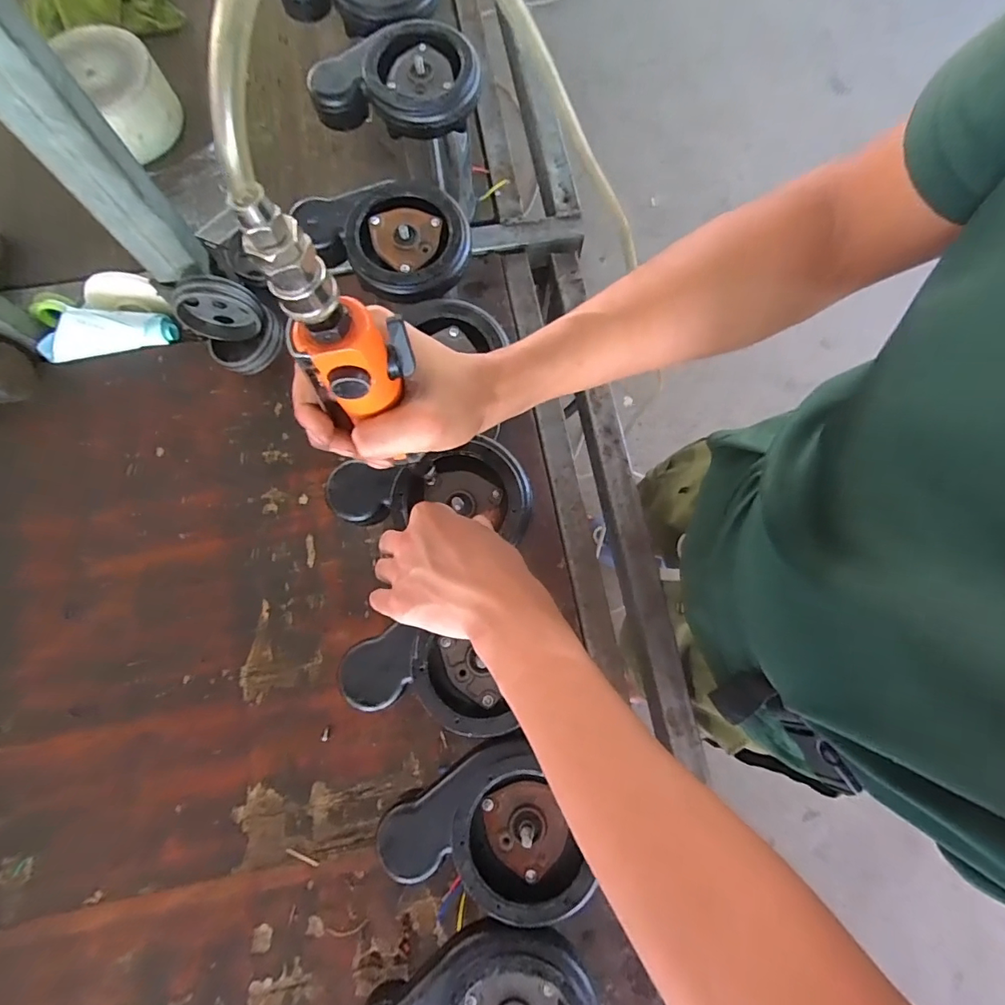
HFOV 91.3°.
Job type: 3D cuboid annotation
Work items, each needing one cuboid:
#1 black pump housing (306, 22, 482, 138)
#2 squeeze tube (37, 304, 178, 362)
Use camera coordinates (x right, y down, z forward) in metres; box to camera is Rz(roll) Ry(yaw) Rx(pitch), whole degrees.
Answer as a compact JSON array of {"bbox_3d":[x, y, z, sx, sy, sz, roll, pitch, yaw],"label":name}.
[{"bbox_3d":[-0.105,-0.437,0.511,0.166,0.047,0.114,10,83,1],"label":"black pump housing"},{"bbox_3d":[-0.491,-0.214,0.611,0.142,0.034,0.046,-17,78,-20],"label":"squeeze tube"}]

